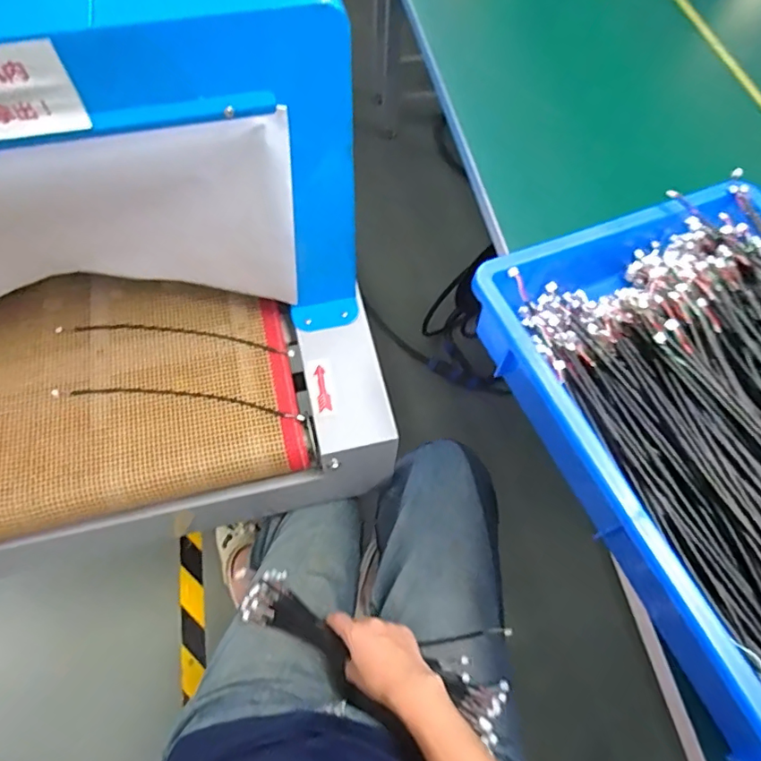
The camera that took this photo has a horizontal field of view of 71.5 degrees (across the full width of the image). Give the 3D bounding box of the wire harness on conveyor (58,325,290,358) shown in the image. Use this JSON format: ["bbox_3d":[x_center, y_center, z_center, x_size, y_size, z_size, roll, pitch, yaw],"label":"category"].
[{"bbox_3d":[-0.240,-0.052,0.630,0.282,0.011,0.027,6,63,1],"label":"wire harness on conveyor"}]

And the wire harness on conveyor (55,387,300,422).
[{"bbox_3d":[-0.223,0.021,0.591,0.283,0.009,0.025,6,63,2],"label":"wire harness on conveyor"}]

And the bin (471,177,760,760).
[{"bbox_3d":[0.283,0.051,0.392,0.308,0.081,0.431,-19,65,-11],"label":"bin"}]

